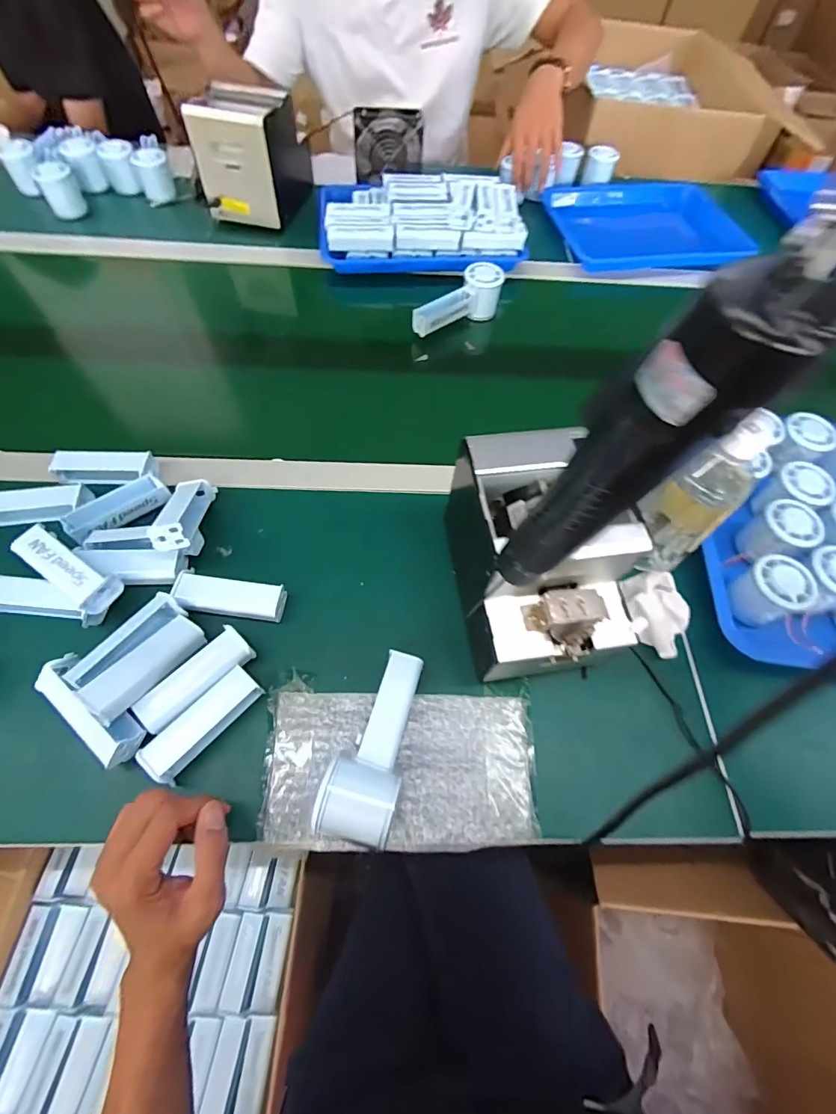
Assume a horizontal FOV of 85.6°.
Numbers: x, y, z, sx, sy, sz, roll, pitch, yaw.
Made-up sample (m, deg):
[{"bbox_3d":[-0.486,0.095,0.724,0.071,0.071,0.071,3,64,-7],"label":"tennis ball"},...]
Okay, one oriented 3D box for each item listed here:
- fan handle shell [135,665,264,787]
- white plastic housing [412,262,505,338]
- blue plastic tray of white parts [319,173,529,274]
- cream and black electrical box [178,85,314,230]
[{"bbox_3d":[-0.186,0.145,0.396,0.035,0.027,0.102,40,68,17],"label":"fan handle shell"},{"bbox_3d":[0.058,-0.369,0.658,0.144,0.060,0.048,-38,70,-20],"label":"white plastic housing"},{"bbox_3d":[0.005,-0.567,0.744,0.319,0.073,0.221,-1,62,-3],"label":"blue plastic tray of white parts"},{"bbox_3d":[-0.269,-0.650,0.734,0.122,0.153,0.165,13,63,4],"label":"cream and black electrical box"}]

